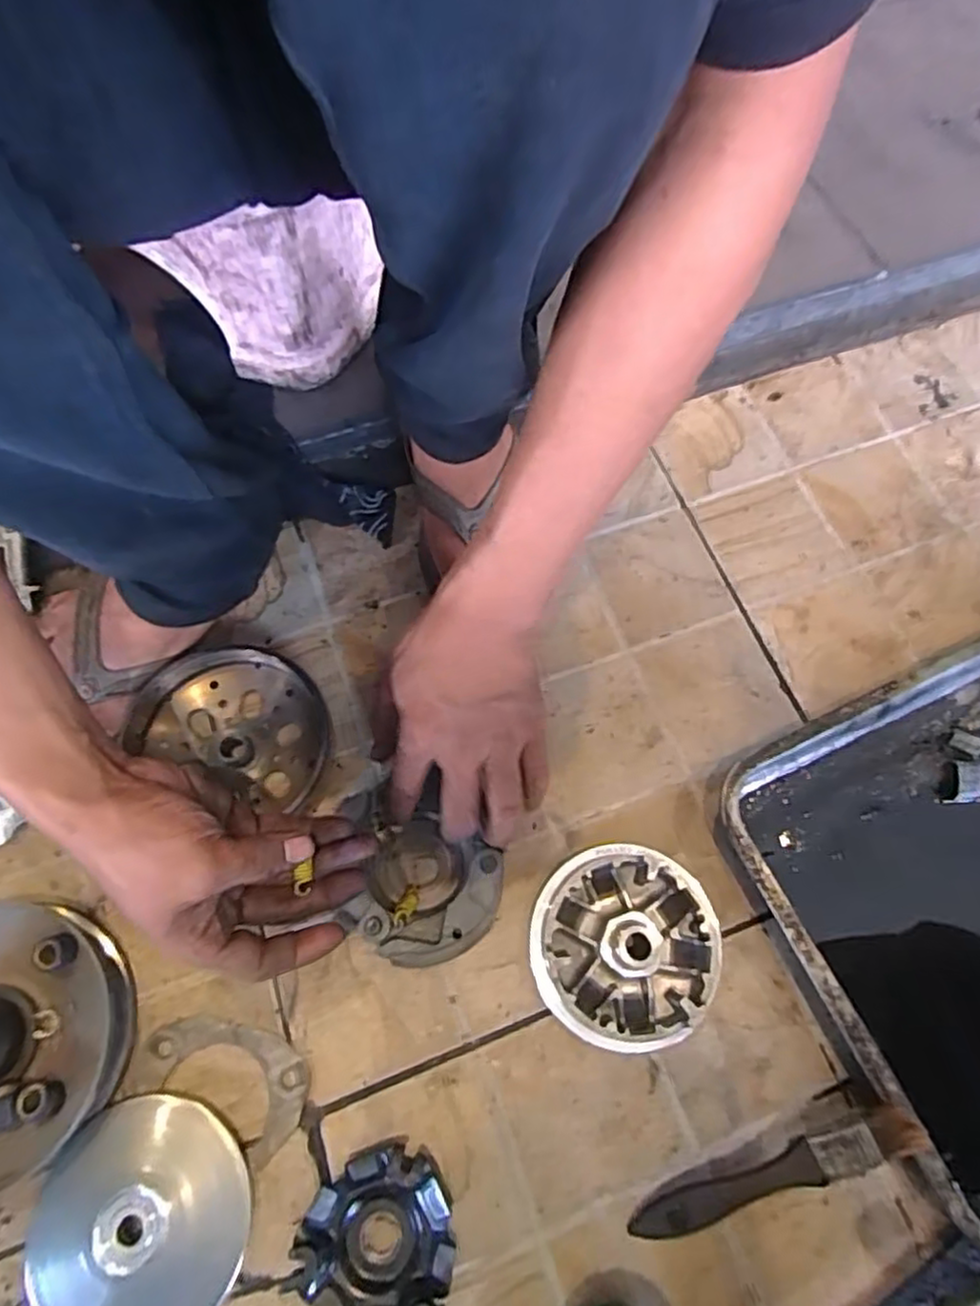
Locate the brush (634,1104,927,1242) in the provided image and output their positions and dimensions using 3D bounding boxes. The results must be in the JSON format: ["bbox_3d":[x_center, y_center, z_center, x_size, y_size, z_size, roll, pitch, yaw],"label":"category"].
[{"bbox_3d":[0.155,0.288,0.382,0.164,0.016,0.026,-25,71,6],"label":"brush"}]

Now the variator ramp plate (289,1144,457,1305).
[{"bbox_3d":[-0.062,0.325,0.381,0.082,0.021,0.083,0,69,-1],"label":"variator ramp plate"}]

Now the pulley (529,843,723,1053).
[{"bbox_3d":[0.085,0.180,0.433,0.113,0.036,0.112,2,69,-1],"label":"pulley"}]

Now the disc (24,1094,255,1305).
[{"bbox_3d":[-0.192,0.312,0.381,0.115,0.025,0.108,0,69,-1],"label":"disc"}]

